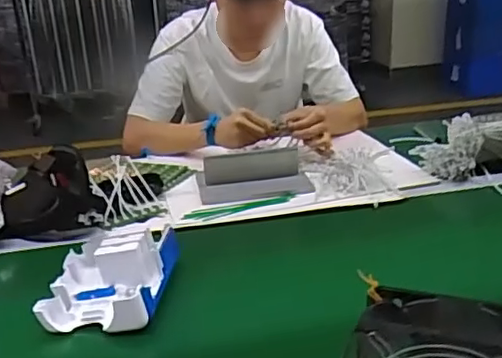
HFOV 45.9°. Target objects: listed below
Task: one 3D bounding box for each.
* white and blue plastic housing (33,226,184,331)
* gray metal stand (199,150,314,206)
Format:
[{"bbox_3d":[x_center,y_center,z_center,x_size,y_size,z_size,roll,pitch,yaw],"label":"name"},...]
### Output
[{"bbox_3d":[-0.181,0.122,0.772,0.143,0.055,0.171,0,25,6],"label":"white and blue plastic housing"},{"bbox_3d":[0.004,-0.011,1.096,0.195,0.054,0.094,-7,25,-11],"label":"gray metal stand"}]

